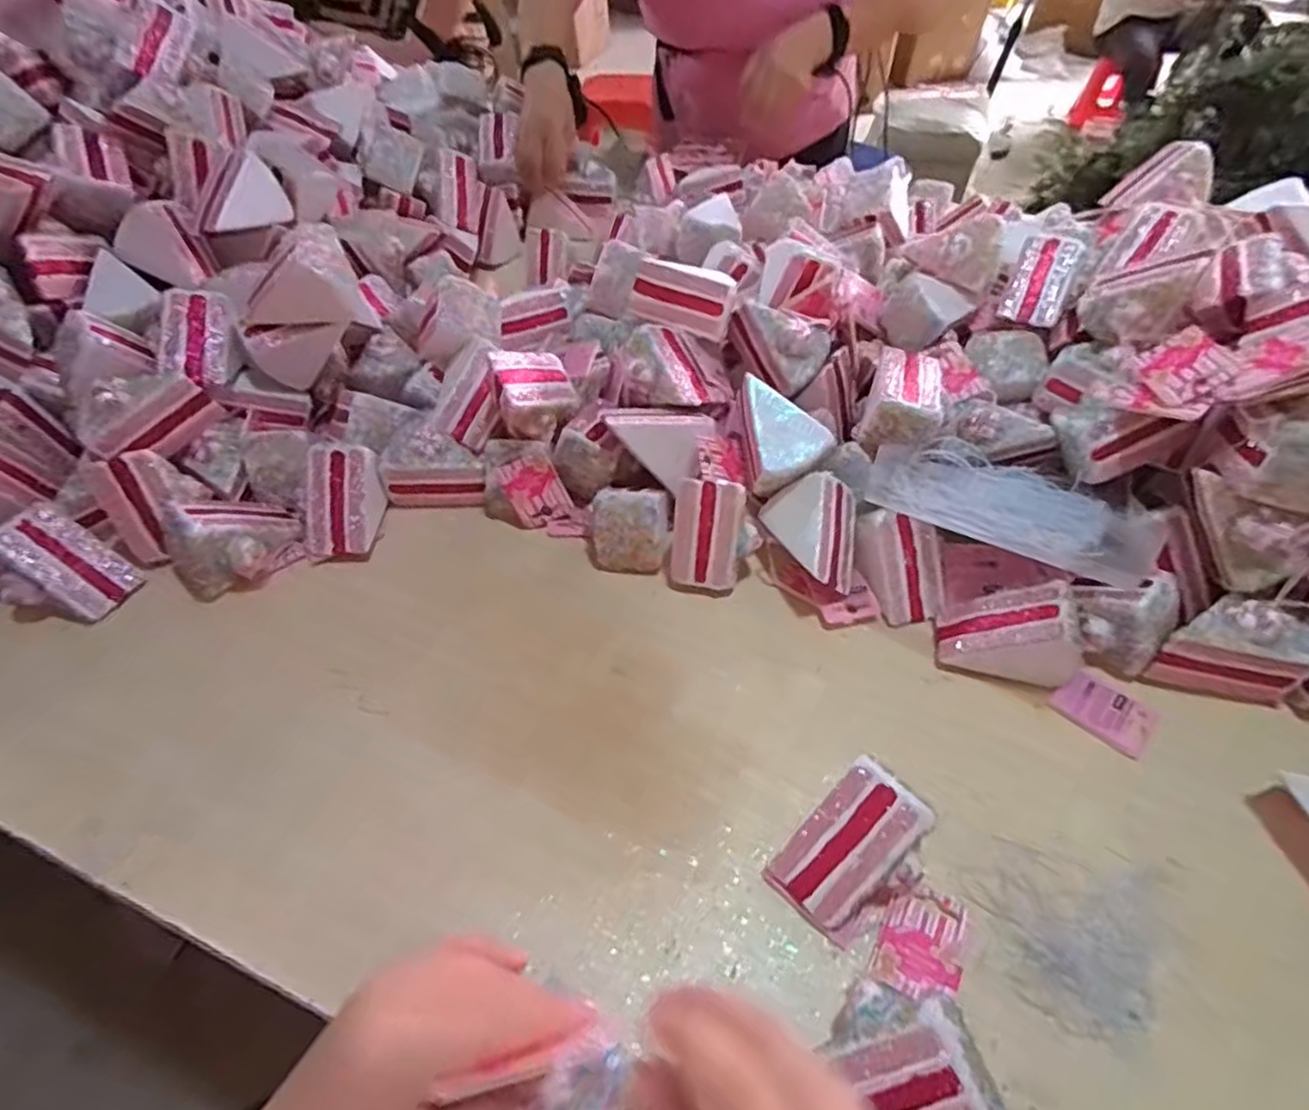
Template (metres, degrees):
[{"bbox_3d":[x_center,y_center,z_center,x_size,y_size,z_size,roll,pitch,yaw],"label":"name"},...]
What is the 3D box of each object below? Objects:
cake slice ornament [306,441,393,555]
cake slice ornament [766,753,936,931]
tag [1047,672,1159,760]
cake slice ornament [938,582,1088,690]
[{"bbox_3d":[-0.257,-0.044,0.558,0.055,0.057,0.073,2,50,1],"label":"cake slice ornament"},{"bbox_3d":[0.112,0.166,0.383,0.070,0.068,0.057,-30,56,-23],"label":"cake slice ornament"},{"bbox_3d":[0.314,0.108,0.476,0.060,0.008,0.047,35,58,26],"label":"tag"},{"bbox_3d":[0.249,0.060,0.481,0.081,0.062,0.062,12,51,9],"label":"cake slice ornament"}]

